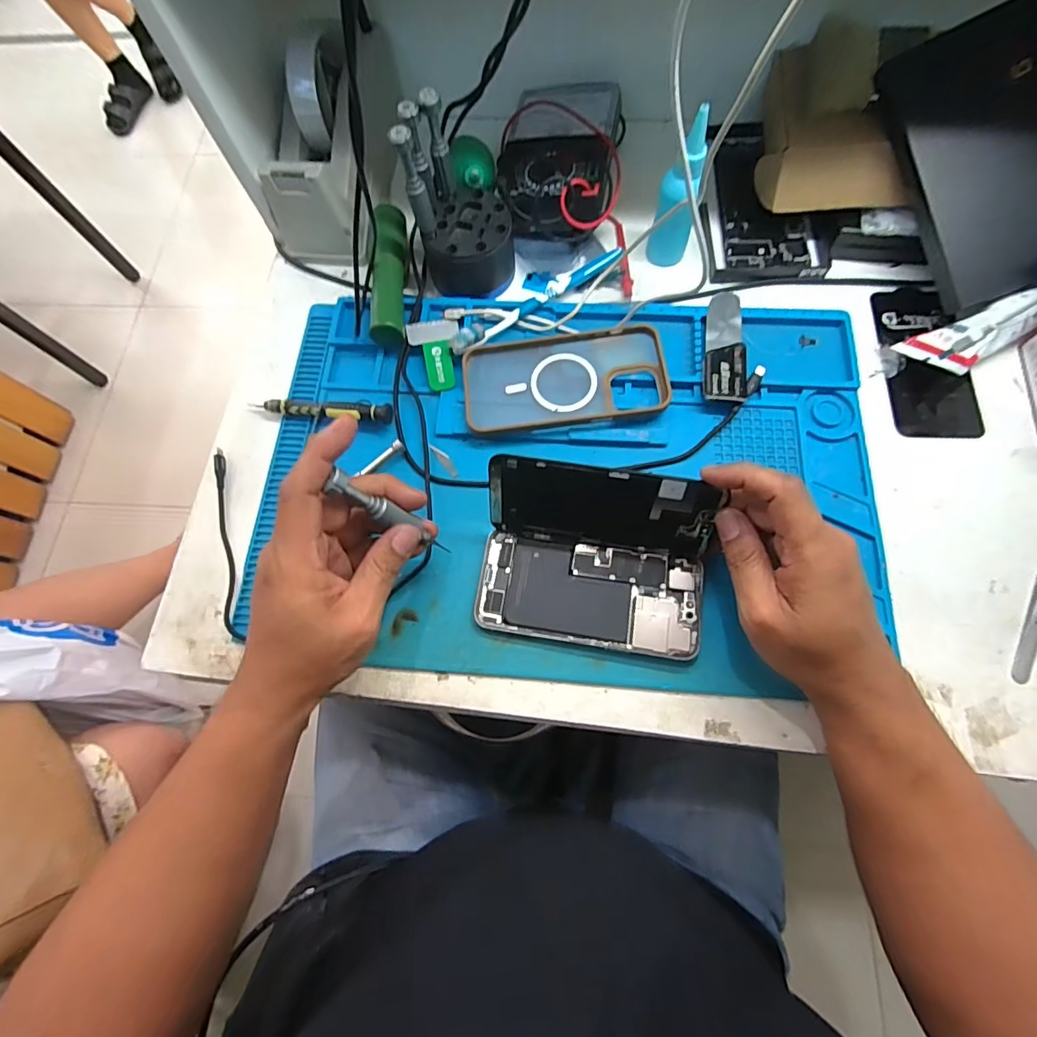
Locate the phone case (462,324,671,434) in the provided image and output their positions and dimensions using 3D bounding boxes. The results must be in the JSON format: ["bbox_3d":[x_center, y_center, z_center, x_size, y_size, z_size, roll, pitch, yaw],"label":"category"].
[{"bbox_3d":[0.037,-0.117,0.412,0.163,0.013,0.084,-5,70,2],"label":"phone case"}]

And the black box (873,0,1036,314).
[{"bbox_3d":[0.365,-0.277,0.381,0.118,0.017,0.198,-20,94,10],"label":"black box"}]

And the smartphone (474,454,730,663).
[{"bbox_3d":[0.052,0.029,0.336,0.157,0.074,0.105,9,71,5],"label":"smartphone"}]

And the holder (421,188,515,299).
[{"bbox_3d":[-0.043,-0.245,0.449,0.077,0.055,0.076,-5,72,2],"label":"holder"}]

